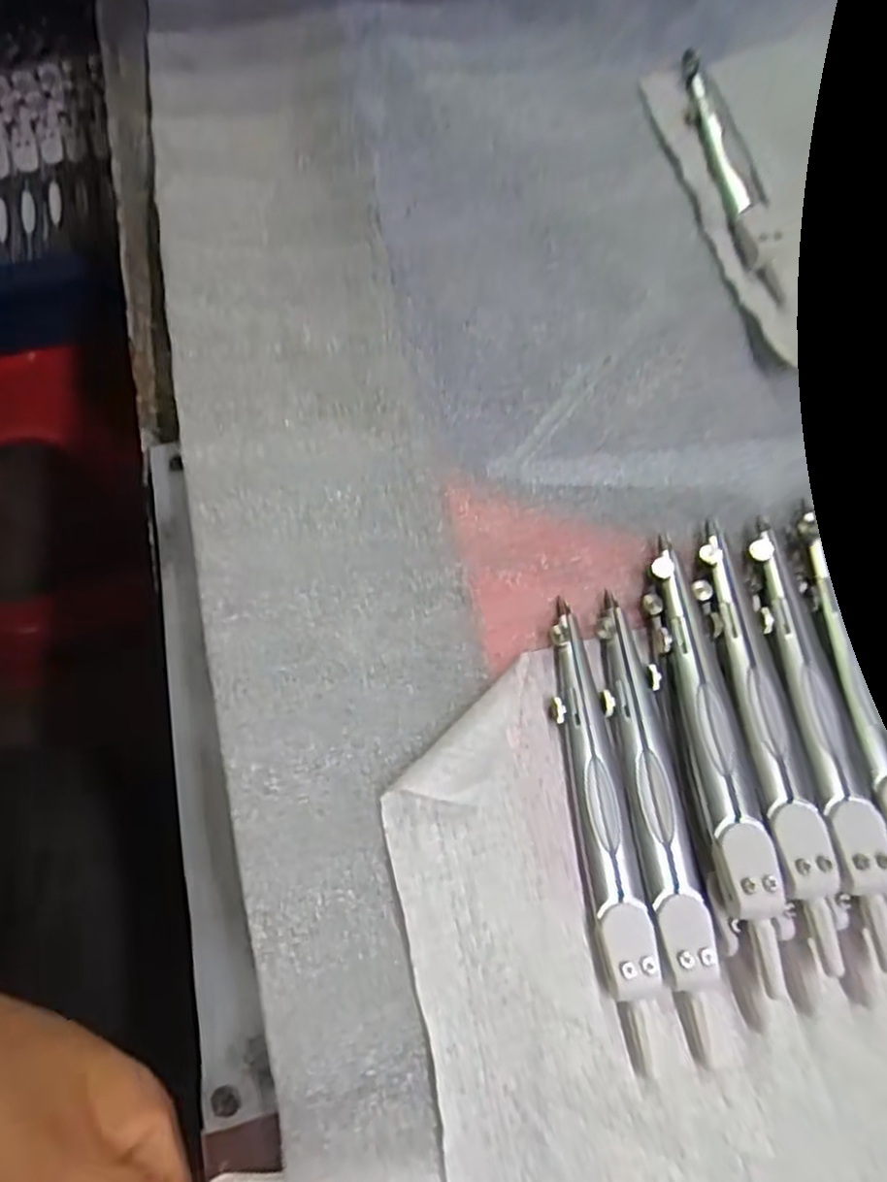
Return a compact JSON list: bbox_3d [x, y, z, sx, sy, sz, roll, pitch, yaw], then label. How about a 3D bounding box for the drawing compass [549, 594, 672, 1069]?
[{"bbox_3d":[0.045,0.065,0.220,0.017,0.006,0.124,-9,71,-4],"label":"drawing compass"}]

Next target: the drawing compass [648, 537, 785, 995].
[{"bbox_3d":[0.078,0.045,0.221,0.015,0.016,0.124,-6,71,-3],"label":"drawing compass"}]

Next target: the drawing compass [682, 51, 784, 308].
[{"bbox_3d":[0.112,-0.164,0.297,0.015,0.009,0.121,-9,71,-4],"label":"drawing compass"}]

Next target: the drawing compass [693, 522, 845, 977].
[{"bbox_3d":[0.093,0.041,0.222,0.015,0.014,0.122,-7,71,-4],"label":"drawing compass"}]

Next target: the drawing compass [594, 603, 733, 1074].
[{"bbox_3d":[0.061,0.064,0.220,0.015,0.007,0.127,-8,71,-4],"label":"drawing compass"}]

